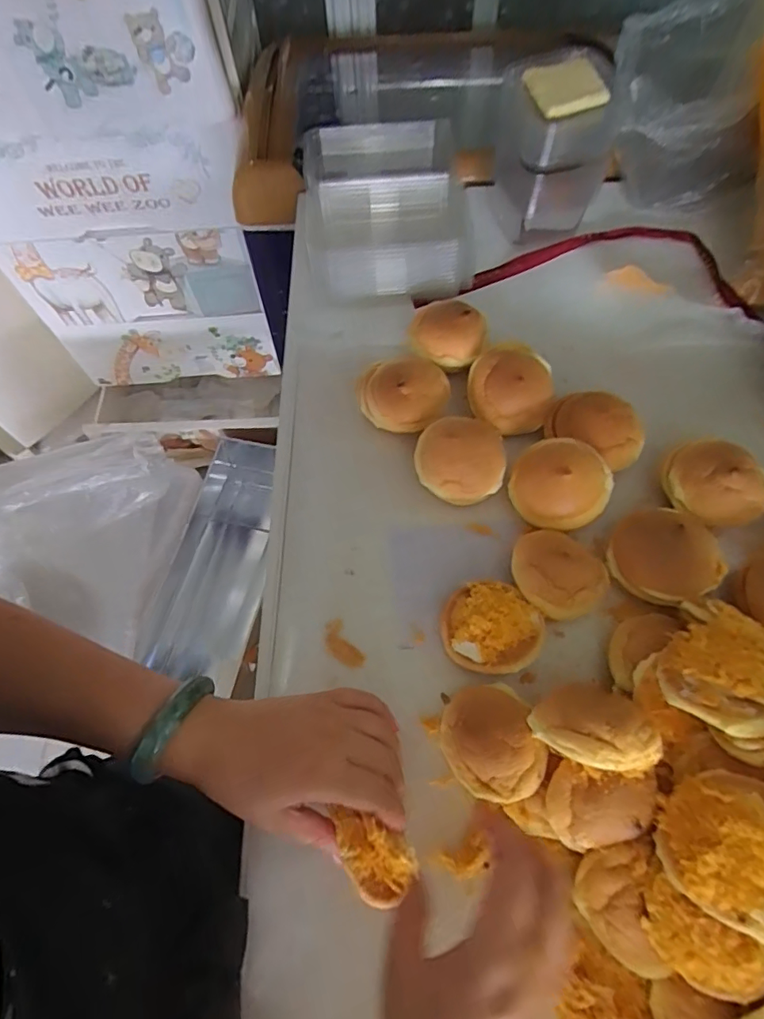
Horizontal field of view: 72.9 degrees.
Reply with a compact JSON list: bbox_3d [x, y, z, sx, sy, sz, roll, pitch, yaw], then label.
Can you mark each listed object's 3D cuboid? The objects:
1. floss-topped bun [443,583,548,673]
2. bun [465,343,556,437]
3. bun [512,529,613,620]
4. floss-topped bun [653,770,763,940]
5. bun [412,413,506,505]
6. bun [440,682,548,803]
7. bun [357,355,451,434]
[{"bbox_3d":[0.089,0.098,0.427,0.077,0.030,0.071,-1,65,3],"label":"floss-topped bun"},{"bbox_3d":[0.126,-0.120,0.514,0.079,0.048,0.079,0,65,3],"label":"bun"},{"bbox_3d":[0.147,0.059,0.441,0.078,0.035,0.063,35,71,18],"label":"bun"},{"bbox_3d":[0.212,0.203,0.312,0.075,0.033,0.077,-9,69,25],"label":"floss-topped bun"},{"bbox_3d":[0.072,-0.042,0.487,0.077,0.055,0.075,-7,64,0],"label":"bun"},{"bbox_3d":[0.079,0.173,0.385,0.063,0.047,0.077,-20,65,-6],"label":"bun"},{"bbox_3d":[0.023,-0.111,0.518,0.088,0.054,0.078,-6,64,0],"label":"bun"}]

